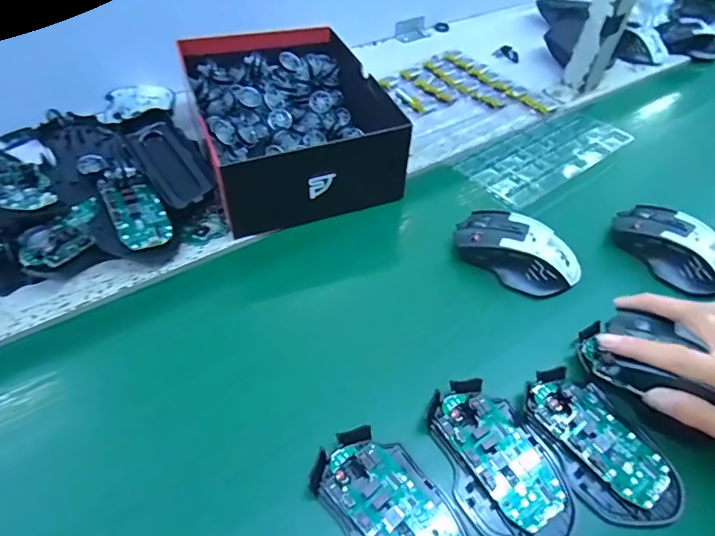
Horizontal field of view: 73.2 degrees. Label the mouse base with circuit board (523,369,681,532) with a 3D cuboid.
[{"bbox_3d":[0.174,0.123,0.344,0.071,0.014,0.115,-17,52,-20],"label":"mouse base with circuit board"}]

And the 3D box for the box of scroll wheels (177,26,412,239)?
[{"bbox_3d":[-0.076,-0.164,0.531,0.179,0.084,0.242,-13,51,-17],"label":"box of scroll wheels"}]

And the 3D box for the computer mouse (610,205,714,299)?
[{"bbox_3d":[0.306,-0.021,0.461,0.060,0.036,0.113,-25,55,-25],"label":"computer mouse"}]

